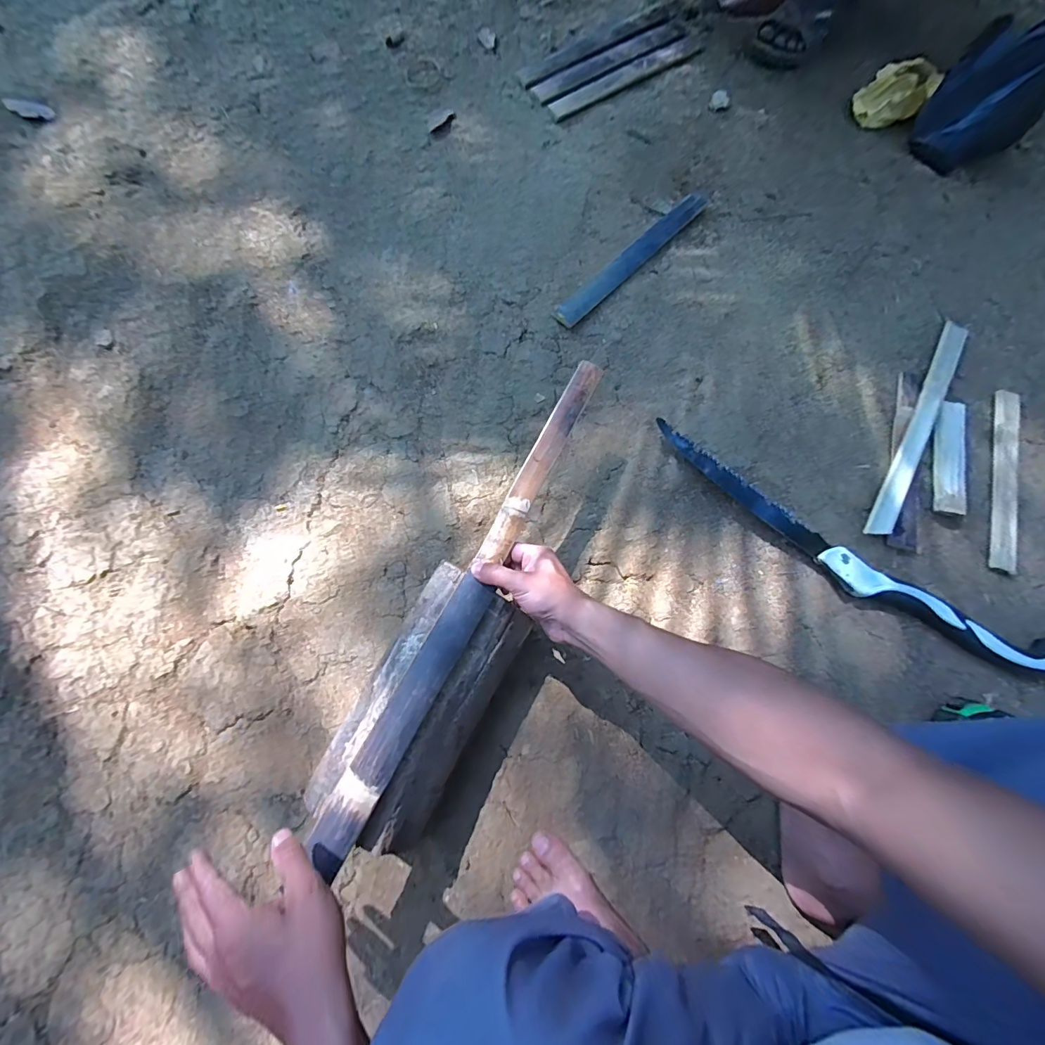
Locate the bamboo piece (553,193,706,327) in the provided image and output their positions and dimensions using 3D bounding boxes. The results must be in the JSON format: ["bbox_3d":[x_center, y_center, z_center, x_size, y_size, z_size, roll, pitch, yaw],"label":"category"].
[{"bbox_3d":[0.185,-0.437,0.724,0.042,0.016,0.357,43,79,9],"label":"bamboo piece"}]

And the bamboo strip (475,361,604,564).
[{"bbox_3d":[0.025,-0.078,0.534,0.034,0.011,0.279,27,76,5],"label":"bamboo strip"}]

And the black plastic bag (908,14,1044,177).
[{"bbox_3d":[0.788,-0.721,0.711,0.170,0.204,0.158,-44,81,-10],"label":"black plastic bag"}]

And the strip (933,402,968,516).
[{"bbox_3d":[0.626,-0.099,0.650,0.046,0.008,0.180,15,77,3],"label":"strip"}]

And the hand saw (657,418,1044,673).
[{"bbox_3d":[0.430,0.044,0.598,0.598,0.042,0.085,33,78,7],"label":"hand saw"}]

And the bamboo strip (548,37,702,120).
[{"bbox_3d":[0.199,-0.855,0.847,0.351,0.010,0.041,-34,79,-8],"label":"bamboo strip"}]

